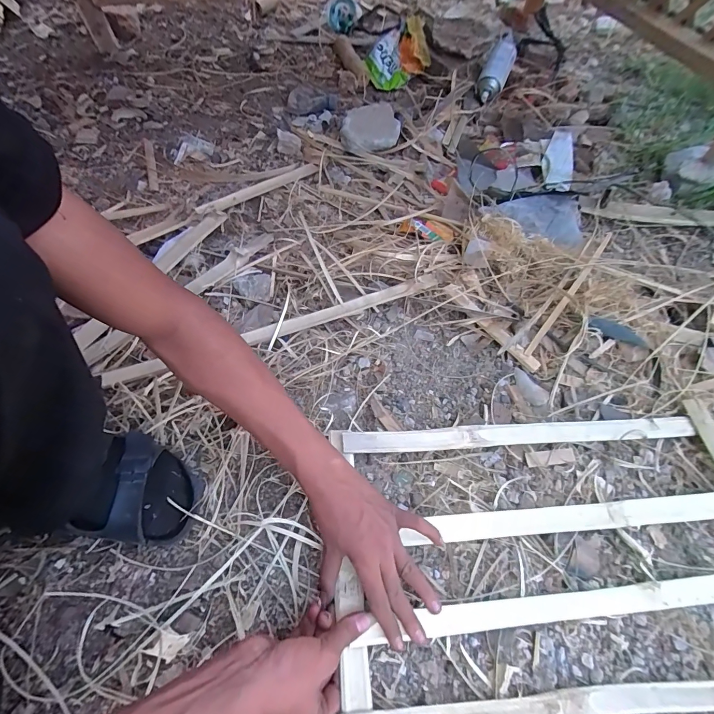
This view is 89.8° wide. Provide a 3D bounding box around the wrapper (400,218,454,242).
[{"bbox_3d":[0.126,-0.228,0.639,0.094,0.014,0.049,27,65,13],"label":"wrapper"}]

